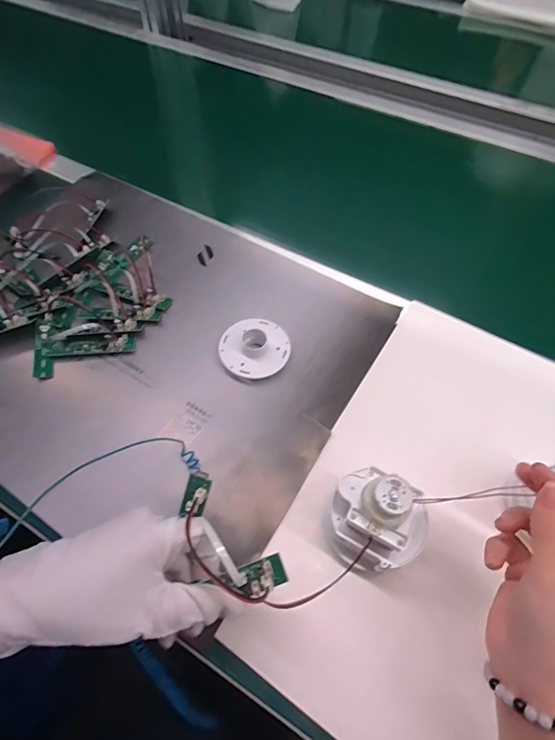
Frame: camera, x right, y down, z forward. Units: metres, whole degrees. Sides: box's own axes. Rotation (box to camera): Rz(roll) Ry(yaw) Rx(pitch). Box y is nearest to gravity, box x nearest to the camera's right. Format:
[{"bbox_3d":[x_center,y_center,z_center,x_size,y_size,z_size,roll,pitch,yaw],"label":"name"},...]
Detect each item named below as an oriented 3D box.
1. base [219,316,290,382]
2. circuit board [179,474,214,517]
[{"bbox_3d":[-0.022,-0.025,0.390,0.067,0.023,0.070,1,57,-1],"label":"base"},{"bbox_3d":[-0.058,0.088,0.272,0.018,0.011,0.026,15,89,15],"label":"circuit board"}]

